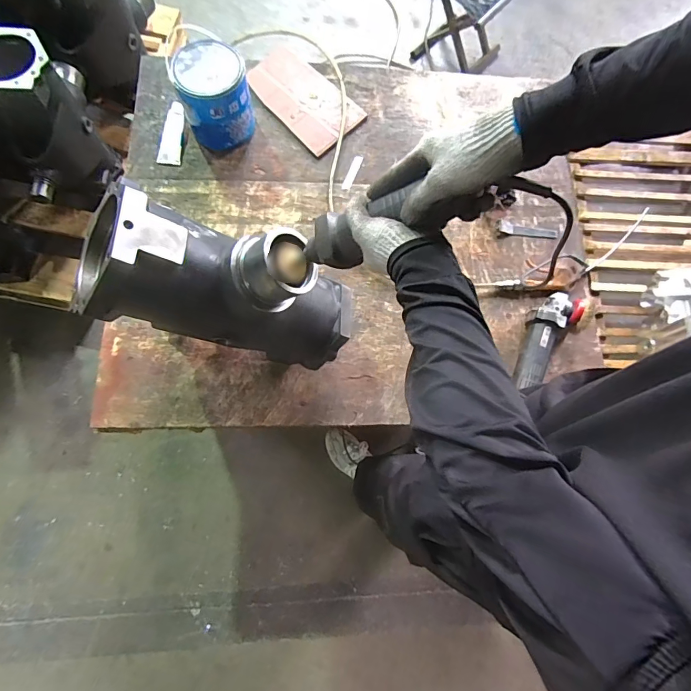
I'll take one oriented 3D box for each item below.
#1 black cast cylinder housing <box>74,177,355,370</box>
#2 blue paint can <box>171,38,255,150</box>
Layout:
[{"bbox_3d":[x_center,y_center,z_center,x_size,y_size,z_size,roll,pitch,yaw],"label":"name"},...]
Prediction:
[{"bbox_3d":[-0.163,-0.081,0.654,0.419,0.242,0.166,19,71,-37],"label":"black cast cylinder housing"},{"bbox_3d":[-0.290,-0.559,0.938,0.147,0.162,0.149,1,75,-4],"label":"blue paint can"}]

